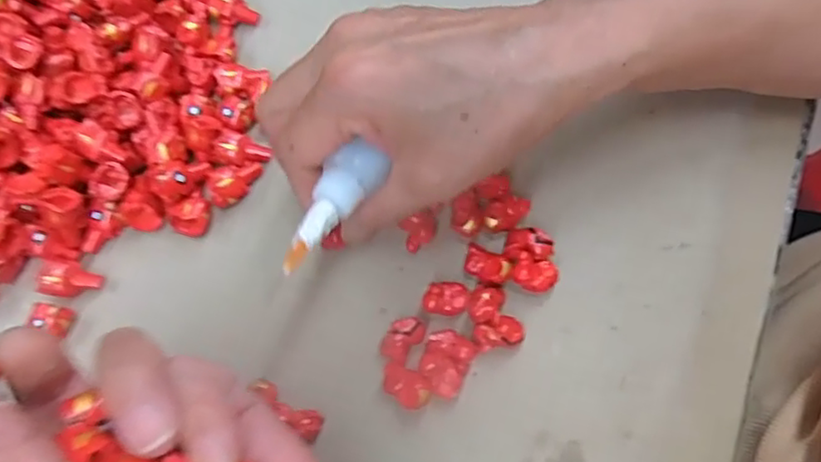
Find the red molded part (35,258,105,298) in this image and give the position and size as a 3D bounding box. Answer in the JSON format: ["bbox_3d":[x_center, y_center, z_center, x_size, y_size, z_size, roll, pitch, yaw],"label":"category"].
[{"bbox_3d":[-0.149,0.022,0.279,0.023,0.013,0.017,16,71,8],"label":"red molded part"}]

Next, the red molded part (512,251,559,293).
[{"bbox_3d":[0.053,0.019,0.271,0.019,0.012,0.015,11,70,6],"label":"red molded part"}]

